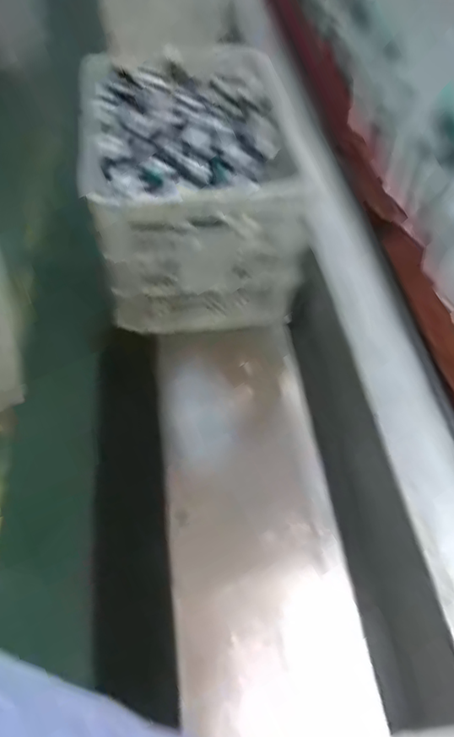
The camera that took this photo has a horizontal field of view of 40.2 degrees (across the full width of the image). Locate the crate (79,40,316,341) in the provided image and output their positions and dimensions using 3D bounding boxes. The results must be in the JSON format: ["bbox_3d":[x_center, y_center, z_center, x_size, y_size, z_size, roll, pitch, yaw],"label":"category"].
[{"bbox_3d":[-0.060,-0.345,1.207,0.354,0.323,0.467,-8,48,-2],"label":"crate"}]

